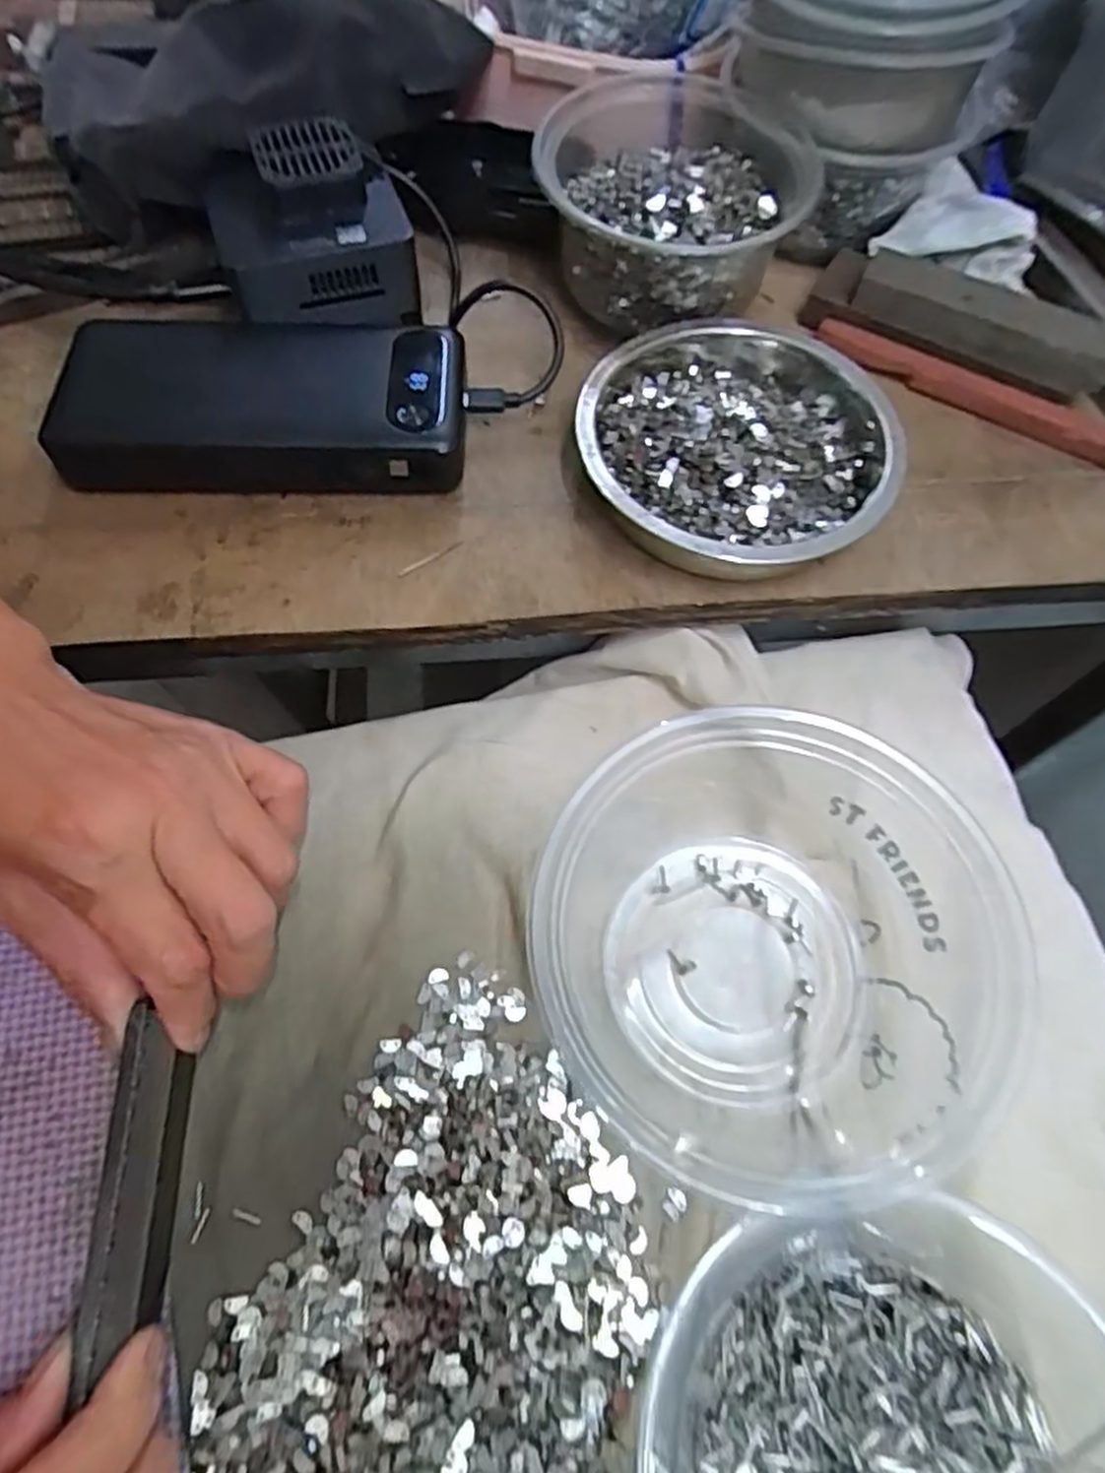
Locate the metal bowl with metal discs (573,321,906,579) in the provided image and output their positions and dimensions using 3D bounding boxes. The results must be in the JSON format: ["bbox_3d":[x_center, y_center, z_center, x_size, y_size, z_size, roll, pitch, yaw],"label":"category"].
[{"bbox_3d":[0.072,-0.117,0.310,0.120,0.034,0.122,1,69,-2],"label":"metal bowl with metal discs"}]

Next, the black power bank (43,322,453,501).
[{"bbox_3d":[-0.114,-0.135,0.316,0.152,0.024,0.075,0,69,-2],"label":"black power bank"}]

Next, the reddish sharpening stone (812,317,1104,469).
[{"bbox_3d":[0.183,-0.148,0.338,0.144,0.011,0.015,26,70,8],"label":"reddish sharpening stone"}]

